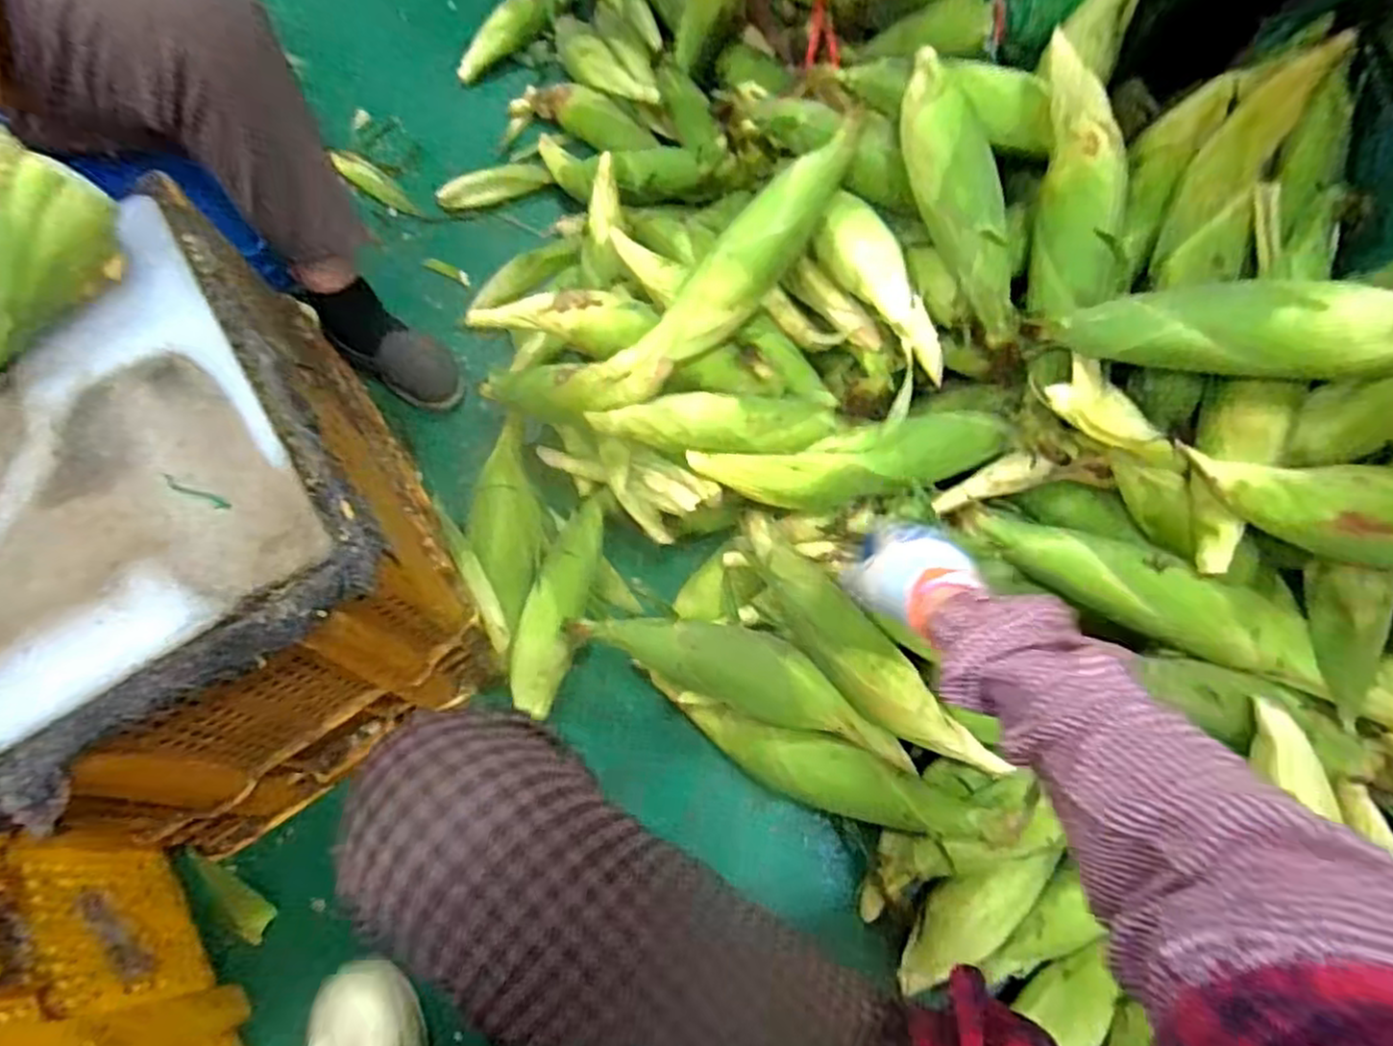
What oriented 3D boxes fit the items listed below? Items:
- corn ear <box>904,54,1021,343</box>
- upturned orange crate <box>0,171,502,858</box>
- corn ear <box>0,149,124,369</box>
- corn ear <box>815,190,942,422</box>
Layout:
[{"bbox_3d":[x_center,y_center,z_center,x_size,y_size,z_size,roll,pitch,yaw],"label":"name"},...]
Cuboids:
[{"bbox_3d":[0.236,-0.316,0.678,0.059,0.059,0.312,-12,81,-2],"label":"corn ear"},{"bbox_3d":[-0.510,-0.016,0.750,0.368,0.301,0.533,-32,69,-10],"label":"upturned orange crate"},{"bbox_3d":[-0.587,-0.197,0.630,0.066,0.082,0.218,41,89,18],"label":"corn ear"},{"bbox_3d":[0.185,-0.223,0.731,0.065,0.056,0.223,-18,67,-4],"label":"corn ear"}]

